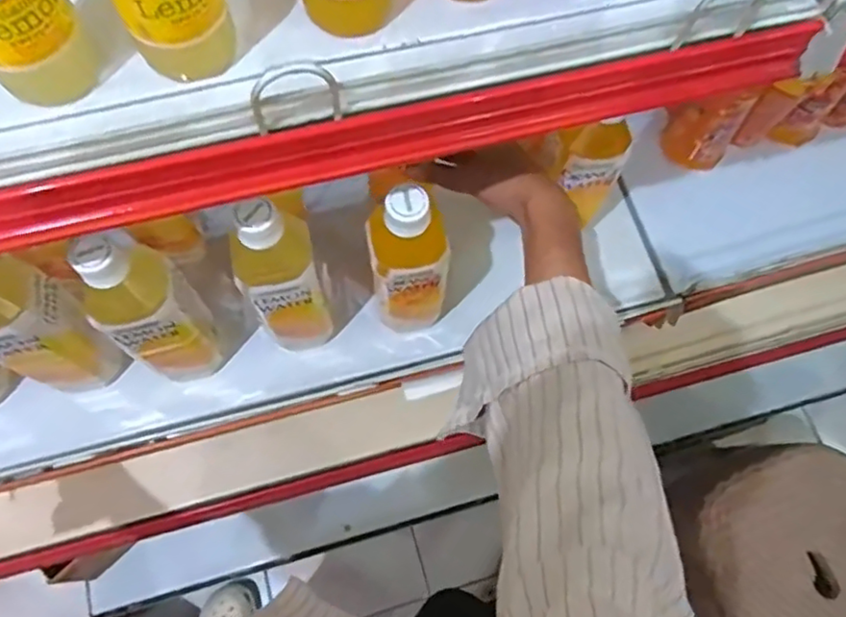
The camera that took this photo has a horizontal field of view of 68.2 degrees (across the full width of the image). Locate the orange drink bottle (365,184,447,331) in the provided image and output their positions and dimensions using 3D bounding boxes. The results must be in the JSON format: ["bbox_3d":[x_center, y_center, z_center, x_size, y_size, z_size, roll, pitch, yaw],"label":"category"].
[{"bbox_3d":[-0.012,-0.031,0.513,0.060,0.199,0.056,-14,71,-7],"label":"orange drink bottle"}]

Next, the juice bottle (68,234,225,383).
[{"bbox_3d":[-0.212,0.003,0.489,0.062,0.196,0.068,34,73,10],"label":"juice bottle"}]

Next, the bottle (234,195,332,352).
[{"bbox_3d":[-0.110,-0.017,0.504,0.057,0.194,0.051,-12,71,-6],"label":"bottle"}]

